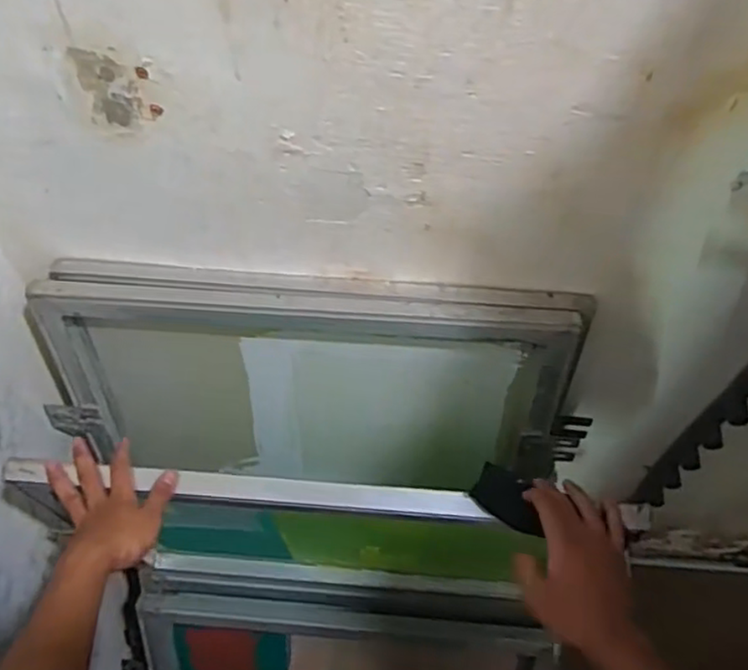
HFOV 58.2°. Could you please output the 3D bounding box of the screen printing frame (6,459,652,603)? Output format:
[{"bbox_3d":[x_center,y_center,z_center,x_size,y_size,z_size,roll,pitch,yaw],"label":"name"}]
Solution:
[{"bbox_3d":[-0.051,0.280,0.912,0.659,0.494,0.043,5,60,4],"label":"screen printing frame"}]

